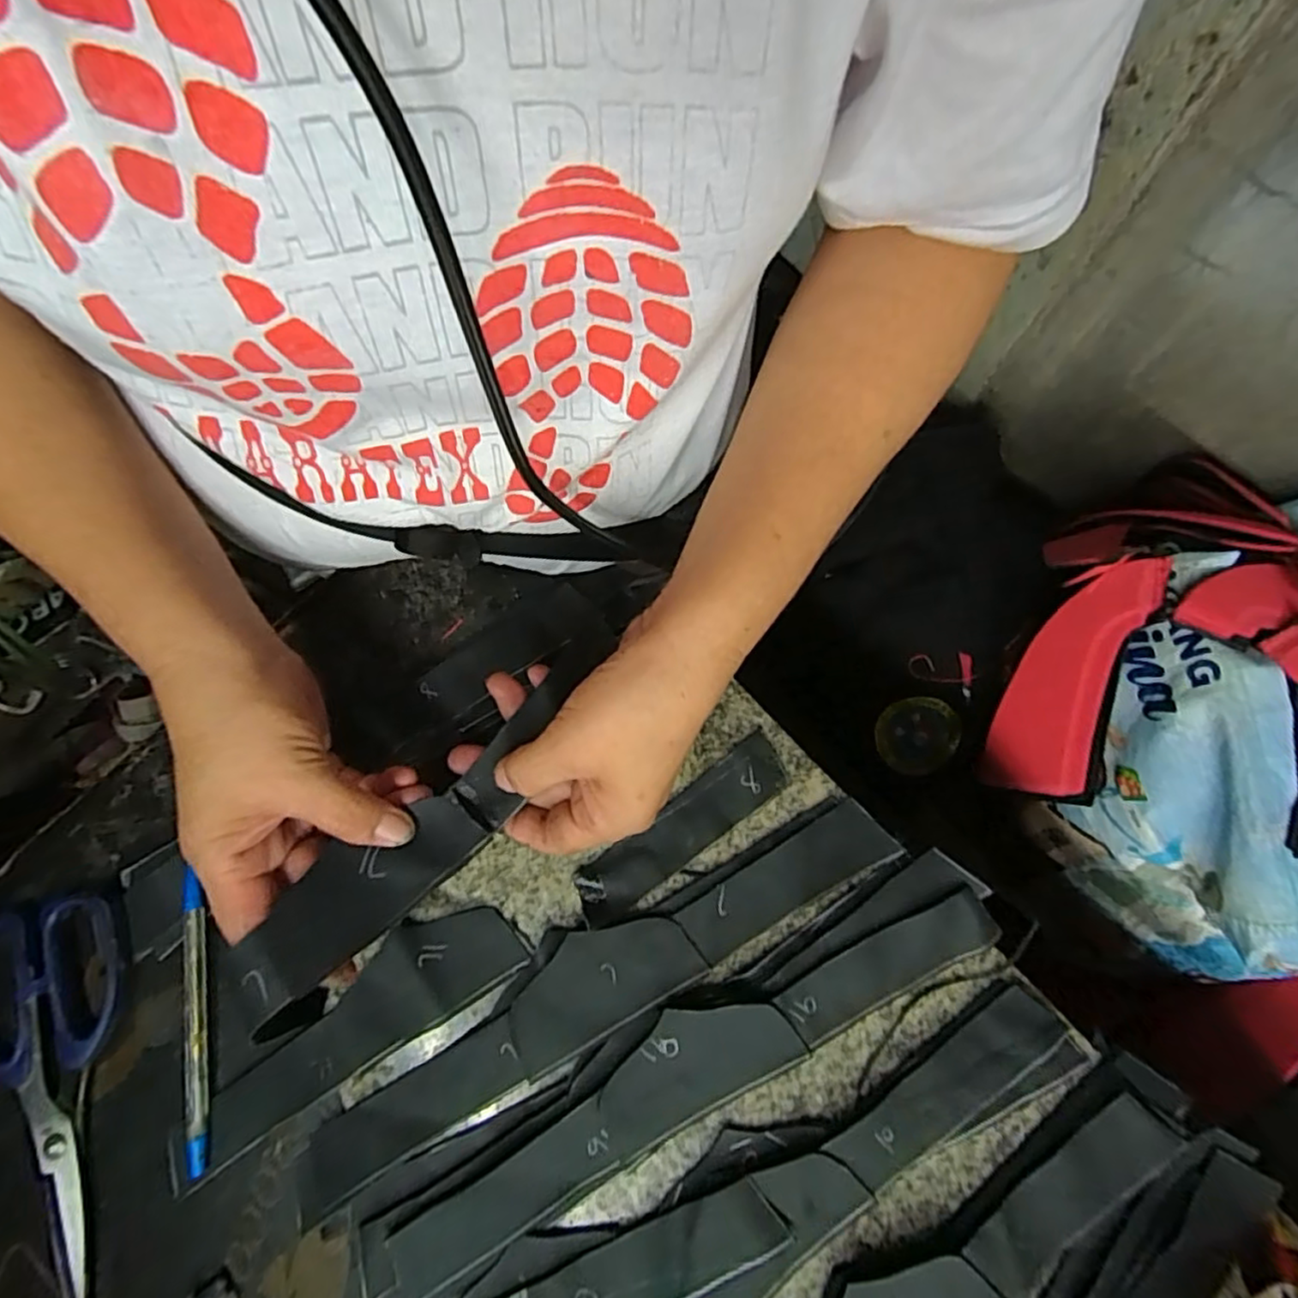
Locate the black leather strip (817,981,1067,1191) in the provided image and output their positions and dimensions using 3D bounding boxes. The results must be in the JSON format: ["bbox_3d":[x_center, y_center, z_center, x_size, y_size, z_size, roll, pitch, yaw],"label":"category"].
[{"bbox_3d":[0.129,0.190,0.293,0.110,0.007,0.029,-33,78,-7],"label":"black leather strip"}]

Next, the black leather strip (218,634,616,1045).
[{"bbox_3d":[-0.088,0.068,0.294,0.041,0.016,0.200,41,70,10],"label":"black leather strip"}]

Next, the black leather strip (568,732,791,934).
[{"bbox_3d":[0.016,0.087,0.325,0.117,0.005,0.027,-36,78,-7],"label":"black leather strip"}]

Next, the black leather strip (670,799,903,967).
[{"bbox_3d":[0.064,0.109,0.317,0.102,0.007,0.031,-30,78,-6],"label":"black leather strip"}]

